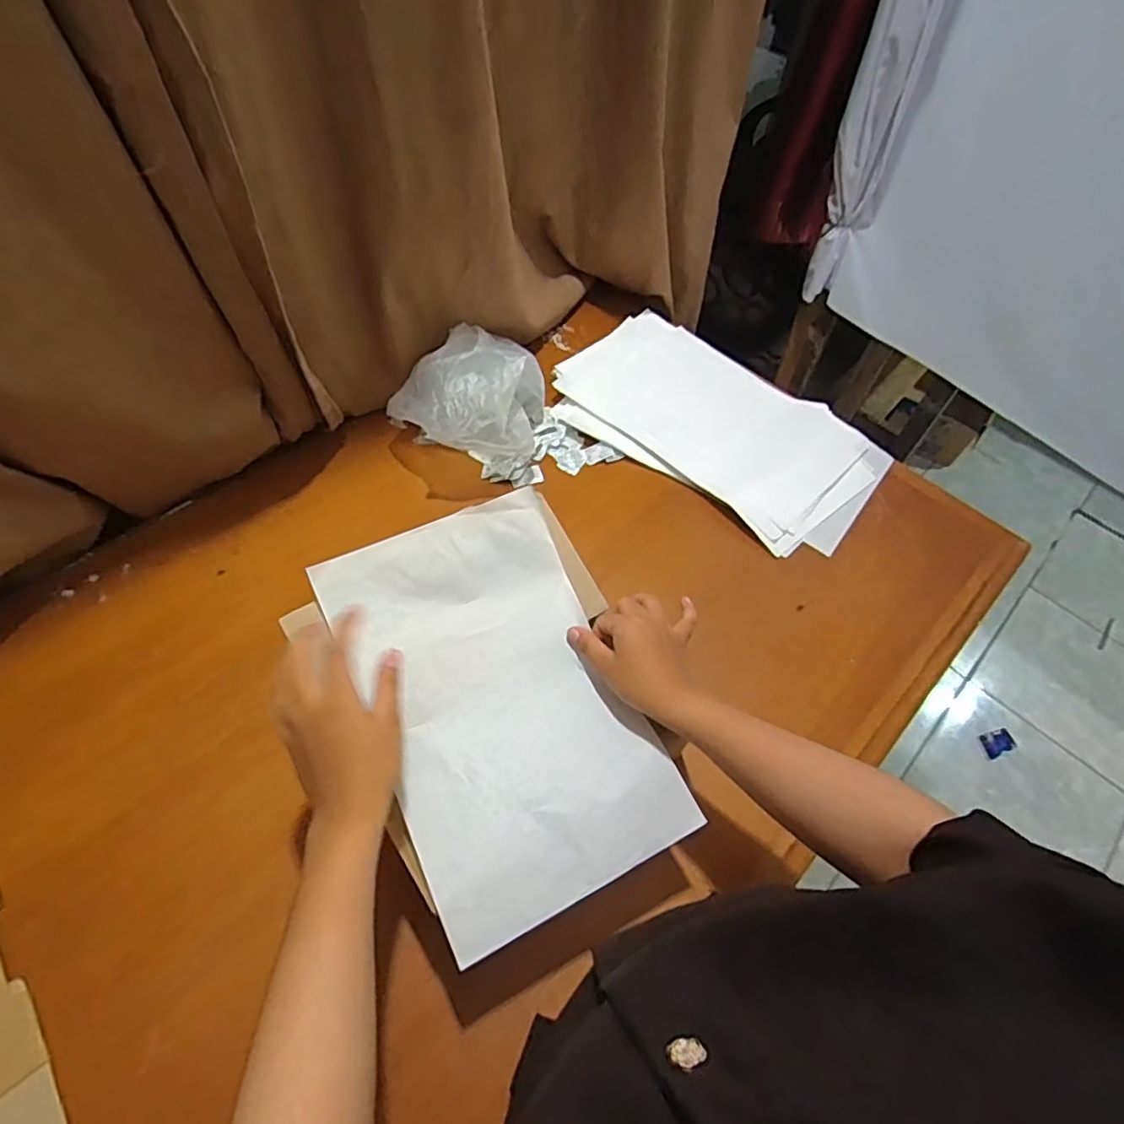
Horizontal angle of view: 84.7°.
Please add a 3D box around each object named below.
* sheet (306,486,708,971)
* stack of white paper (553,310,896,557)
[{"bbox_3d":[-0.051,0.110,0.516,0.207,0.078,0.321,-22,60,-18],"label":"sheet"},{"bbox_3d":[0.218,-0.198,0.882,0.453,0.029,0.269,38,65,19],"label":"stack of white paper"}]

